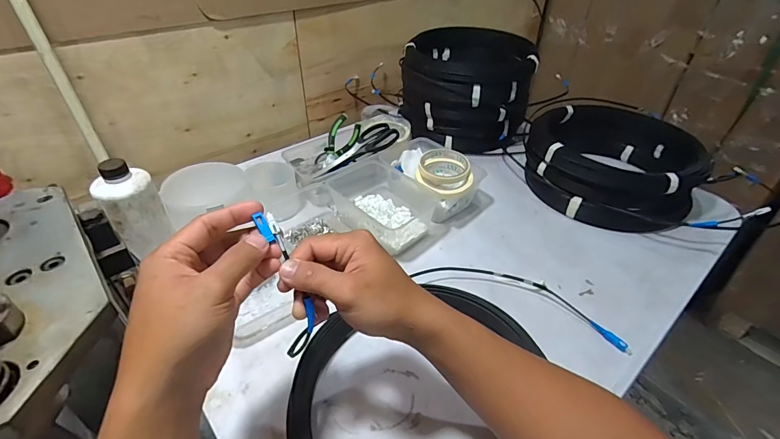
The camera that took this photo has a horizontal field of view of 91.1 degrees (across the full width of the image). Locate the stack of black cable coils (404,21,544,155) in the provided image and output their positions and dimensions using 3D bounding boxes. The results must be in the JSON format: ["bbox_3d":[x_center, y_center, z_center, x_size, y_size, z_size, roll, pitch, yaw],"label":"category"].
[{"bbox_3d":[0.166,-0.297,0.860,0.274,0.181,0.253,5,38,5],"label":"stack of black cable coils"}]

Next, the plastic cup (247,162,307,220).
[{"bbox_3d":[-0.199,-0.050,0.675,0.090,0.078,0.075,-14,40,-18],"label":"plastic cup"}]

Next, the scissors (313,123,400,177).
[{"bbox_3d":[-0.068,-0.132,0.745,0.177,0.024,0.077,-30,45,1],"label":"scissors"}]

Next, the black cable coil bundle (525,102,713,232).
[{"bbox_3d":[0.409,-0.108,0.719,0.270,0.105,0.289,-26,46,-30],"label":"black cable coil bundle"}]

